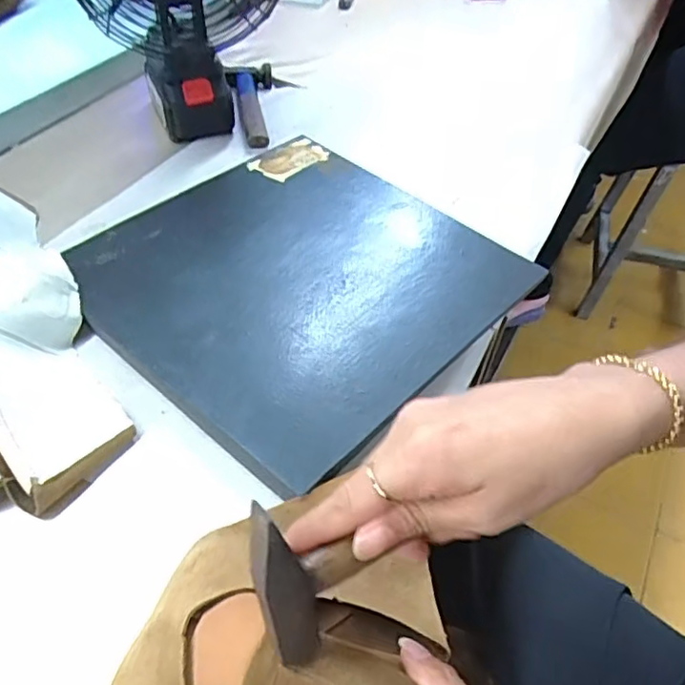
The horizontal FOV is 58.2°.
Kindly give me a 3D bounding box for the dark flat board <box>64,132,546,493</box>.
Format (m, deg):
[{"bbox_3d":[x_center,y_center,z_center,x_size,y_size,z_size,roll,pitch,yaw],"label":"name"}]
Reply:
[{"bbox_3d":[-0.035,-0.061,0.518,0.297,0.017,0.300,37,56,23],"label":"dark flat board"}]

